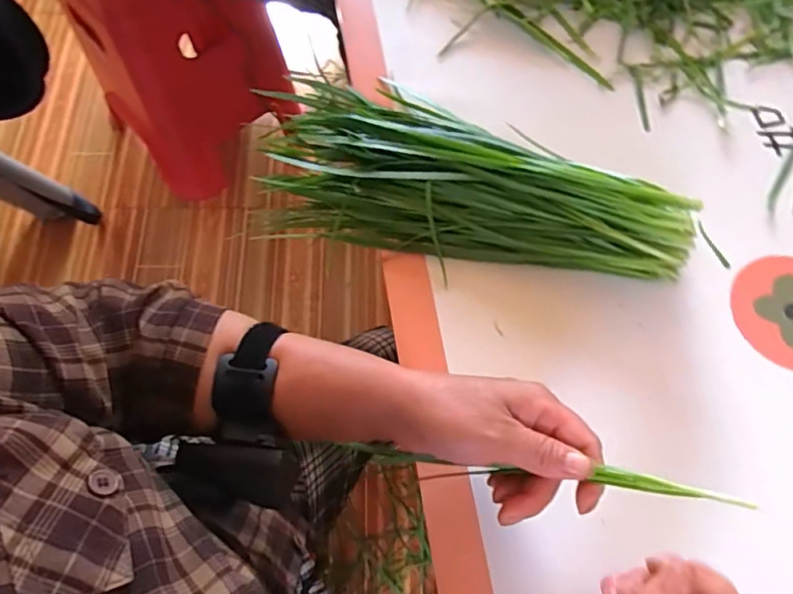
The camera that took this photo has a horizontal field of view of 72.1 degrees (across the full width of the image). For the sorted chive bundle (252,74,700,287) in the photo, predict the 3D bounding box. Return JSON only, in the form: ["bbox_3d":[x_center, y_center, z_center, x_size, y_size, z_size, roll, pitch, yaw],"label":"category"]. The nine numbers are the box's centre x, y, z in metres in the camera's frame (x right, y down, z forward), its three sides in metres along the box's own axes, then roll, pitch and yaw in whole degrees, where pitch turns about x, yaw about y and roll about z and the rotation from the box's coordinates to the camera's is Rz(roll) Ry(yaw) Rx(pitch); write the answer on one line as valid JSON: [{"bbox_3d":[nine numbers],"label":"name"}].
[{"bbox_3d":[0.057,-0.092,0.424,0.321,0.053,0.143,19,68,5],"label":"sorted chive bundle"}]

